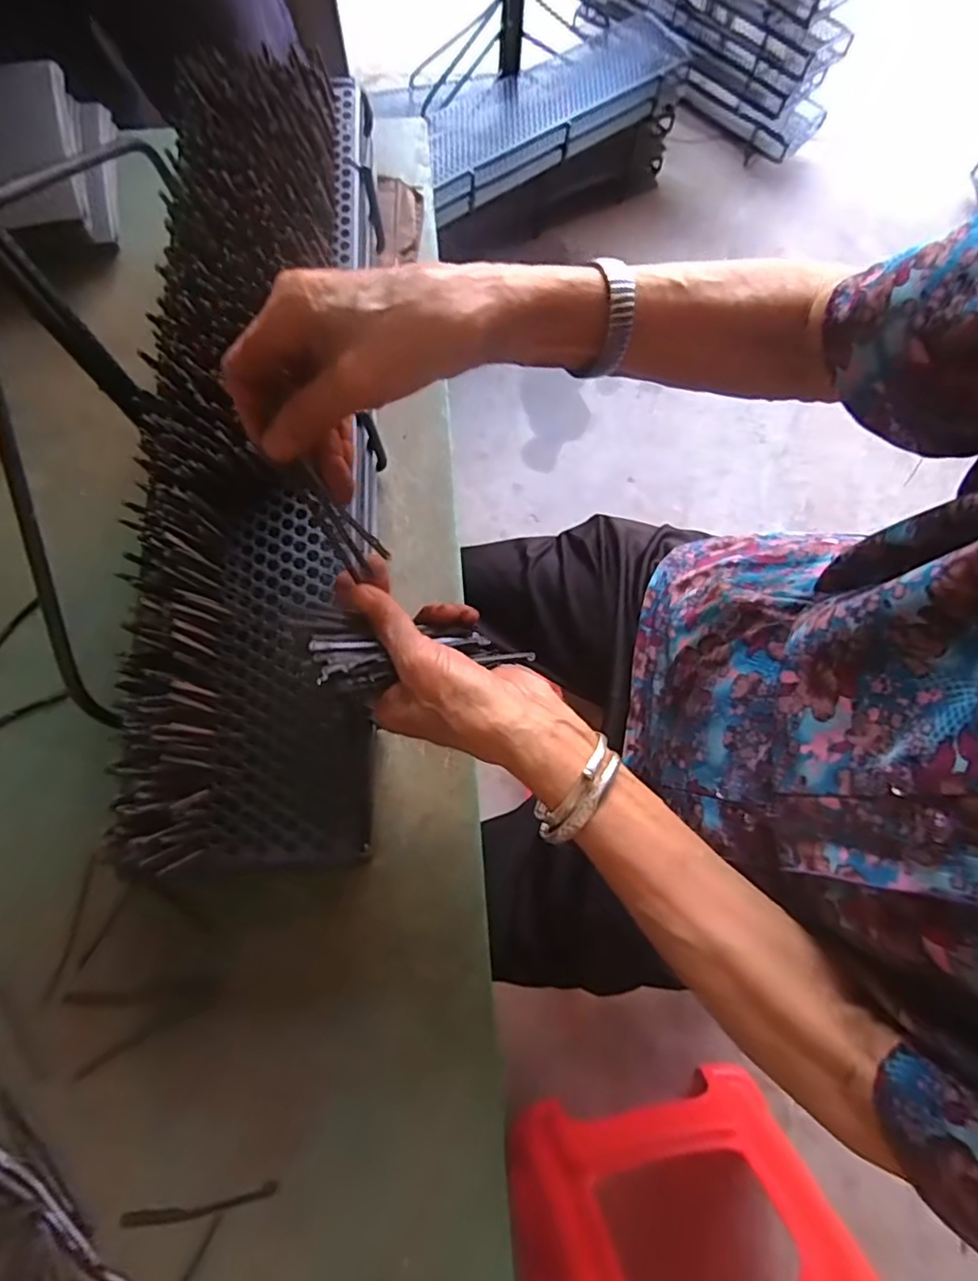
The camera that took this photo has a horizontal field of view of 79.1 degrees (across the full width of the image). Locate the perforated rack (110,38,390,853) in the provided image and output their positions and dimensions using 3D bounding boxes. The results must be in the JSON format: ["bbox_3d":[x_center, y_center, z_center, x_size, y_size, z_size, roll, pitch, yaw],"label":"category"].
[{"bbox_3d":[-0.155,-0.150,0.424,0.138,0.103,0.584,-2,80,-2],"label":"perforated rack"}]

